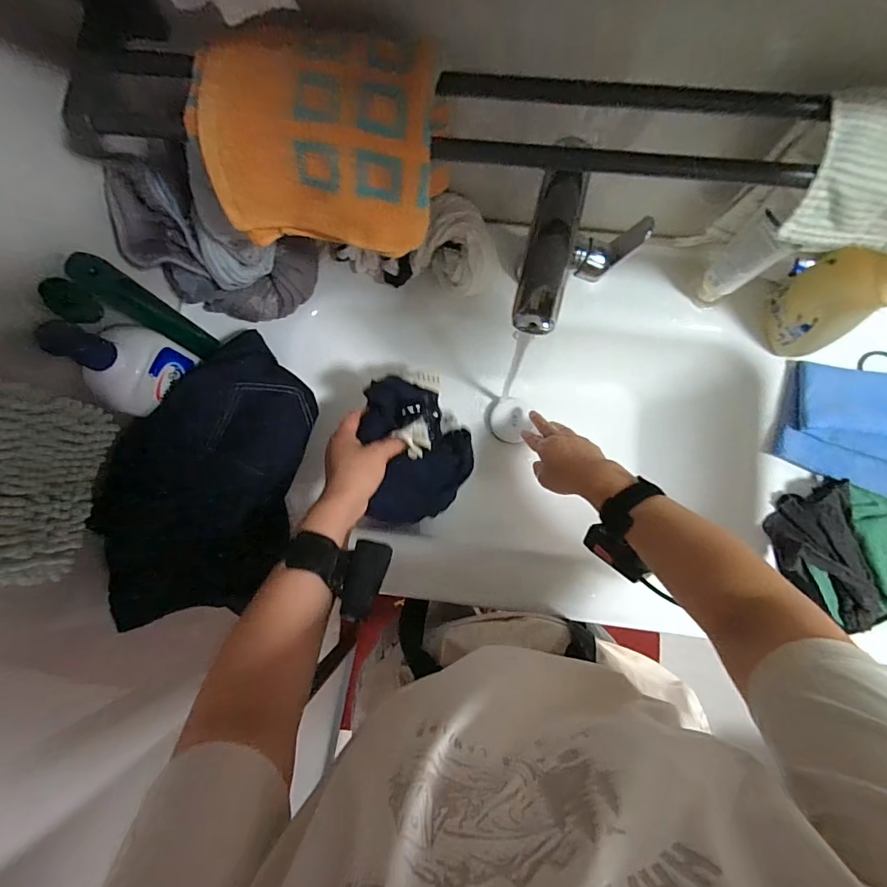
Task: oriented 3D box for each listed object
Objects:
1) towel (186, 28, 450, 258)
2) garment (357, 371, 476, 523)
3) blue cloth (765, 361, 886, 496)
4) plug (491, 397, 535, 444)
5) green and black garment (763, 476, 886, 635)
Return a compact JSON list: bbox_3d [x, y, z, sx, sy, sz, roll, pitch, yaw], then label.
[{"bbox_3d":[-0.094,-0.221,0.345,0.179,0.095,0.103,4,82,4],"label":"towel"},{"bbox_3d":[-0.029,0.000,0.538,0.115,0.080,0.172,-15,81,1],"label":"garment"},{"bbox_3d":[0.485,-0.021,0.527,0.173,0.036,0.138,15,83,5],"label":"blue cloth"},{"bbox_3d":[0.099,-0.034,0.666,0.056,0.013,0.067,0,82,3],"label":"plug"},{"bbox_3d":[0.461,0.121,0.501,0.160,0.042,0.156,-9,81,2],"label":"green and black garment"}]

